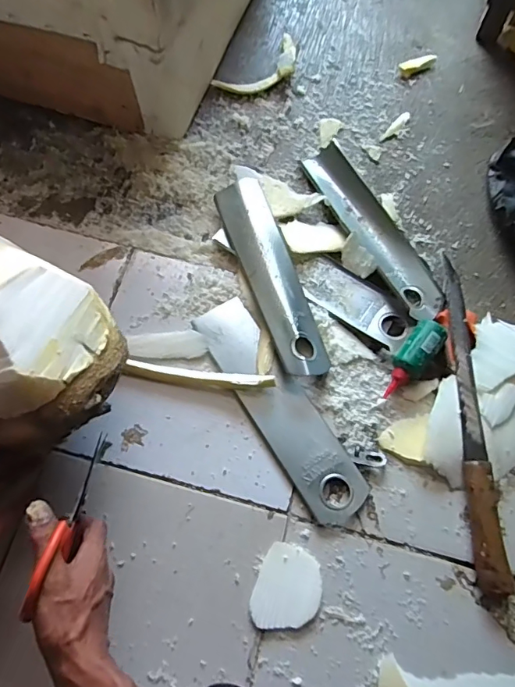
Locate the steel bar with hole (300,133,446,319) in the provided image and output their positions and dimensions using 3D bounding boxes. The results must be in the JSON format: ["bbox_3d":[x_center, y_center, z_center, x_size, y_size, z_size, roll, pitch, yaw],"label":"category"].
[{"bbox_3d":[0.171,-0.170,0.710,0.082,0.023,0.302,-26,72,-11],"label":"steel bar with hole"}]

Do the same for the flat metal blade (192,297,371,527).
[{"bbox_3d":[0.029,0.077,0.619,0.081,0.013,0.311,-31,74,-13],"label":"flat metal blade"}]

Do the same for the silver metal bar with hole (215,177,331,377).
[{"bbox_3d":[0.019,-0.101,0.679,0.069,0.040,0.321,-17,71,-9],"label":"silver metal bar with hole"}]

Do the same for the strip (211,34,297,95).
[{"bbox_3d":[0.012,-0.456,0.815,0.162,0.020,0.073,-39,75,-15],"label":"strip"}]

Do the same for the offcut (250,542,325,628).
[{"bbox_3d":[0.035,0.276,0.547,0.071,0.009,0.087,21,70,6],"label":"offcut"}]

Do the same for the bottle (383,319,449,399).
[{"bbox_3d":[0.205,0.021,0.636,0.046,0.034,0.117,36,72,11],"label":"bottle"}]

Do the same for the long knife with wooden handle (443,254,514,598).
[{"bbox_3d":[0.271,0.084,0.621,0.041,0.032,0.416,1,69,-2],"label":"long knife with wooden handle"}]

